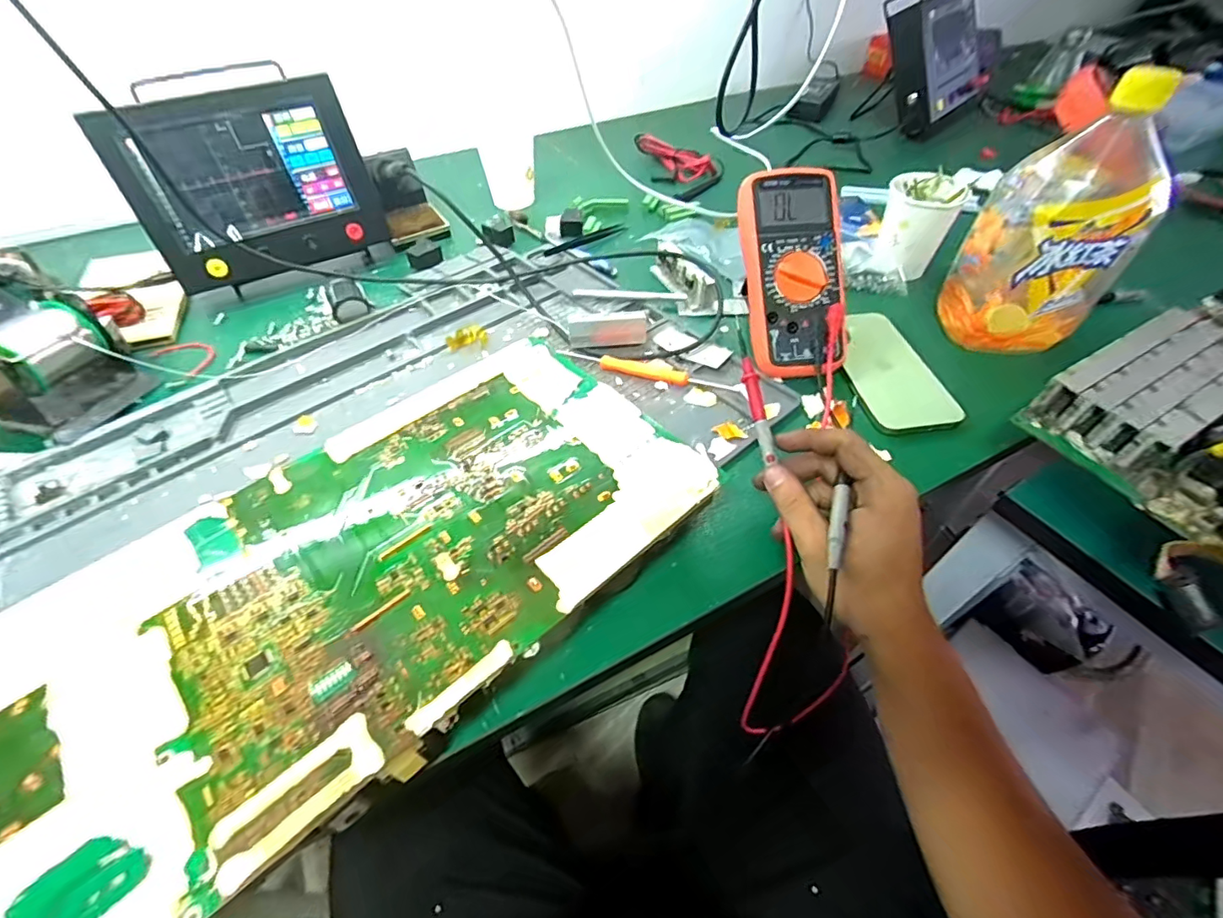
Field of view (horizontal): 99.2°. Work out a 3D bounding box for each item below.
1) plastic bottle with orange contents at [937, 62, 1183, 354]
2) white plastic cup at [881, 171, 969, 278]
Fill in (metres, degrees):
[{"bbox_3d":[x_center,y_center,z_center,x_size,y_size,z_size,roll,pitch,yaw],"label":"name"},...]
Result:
[{"bbox_3d":[0.358,-0.186,0.416,0.106,0.198,0.135,36,60,26],"label":"plastic bottle with orange contents"},{"bbox_3d":[0.304,-0.233,0.528,0.065,0.088,0.061,0,51,0],"label":"white plastic cup"}]

